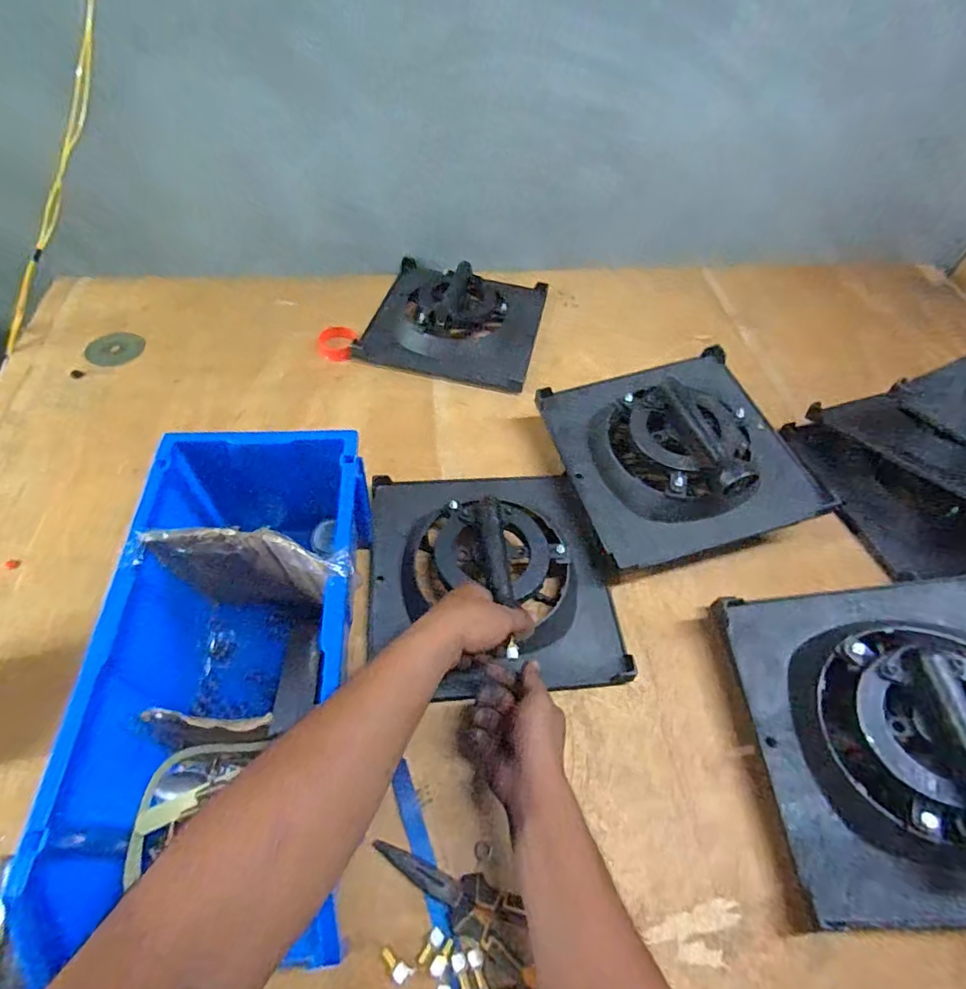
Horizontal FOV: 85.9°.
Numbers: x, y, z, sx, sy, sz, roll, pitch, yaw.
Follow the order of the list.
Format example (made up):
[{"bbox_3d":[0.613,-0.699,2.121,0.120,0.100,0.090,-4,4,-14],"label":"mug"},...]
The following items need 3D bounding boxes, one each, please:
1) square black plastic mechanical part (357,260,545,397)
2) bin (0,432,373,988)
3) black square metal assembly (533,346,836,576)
[{"bbox_3d":[-0.046,-0.339,0.936,0.305,0.076,0.293,11,56,2],"label":"square black plastic mechanical part"},{"bbox_3d":[-0.226,0.158,0.507,0.198,0.185,0.419,-1,56,-6],"label":"bin"},{"bbox_3d":[0.266,-0.076,0.696,0.297,0.102,0.290,-10,55,-13],"label":"black square metal assembly"}]

